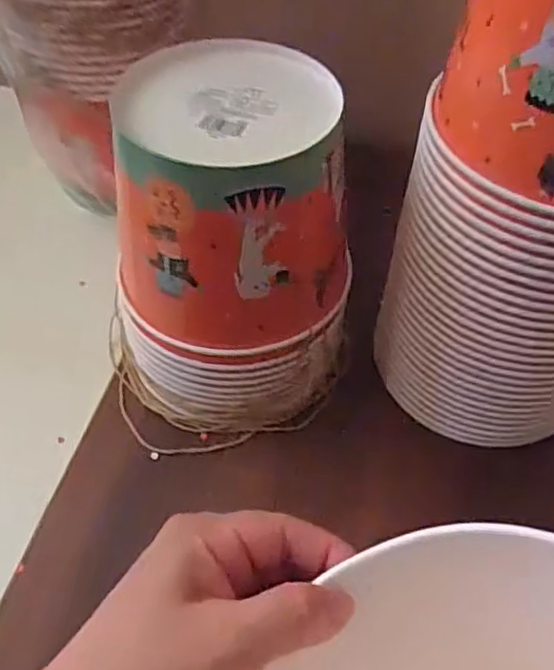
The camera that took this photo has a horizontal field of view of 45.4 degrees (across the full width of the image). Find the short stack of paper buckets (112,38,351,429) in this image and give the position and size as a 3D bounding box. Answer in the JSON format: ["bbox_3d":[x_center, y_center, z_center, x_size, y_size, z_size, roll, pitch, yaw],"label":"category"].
[{"bbox_3d":[-0.028,-0.054,0.441,0.152,0.210,0.153,7,54,5],"label":"short stack of paper buckets"}]

